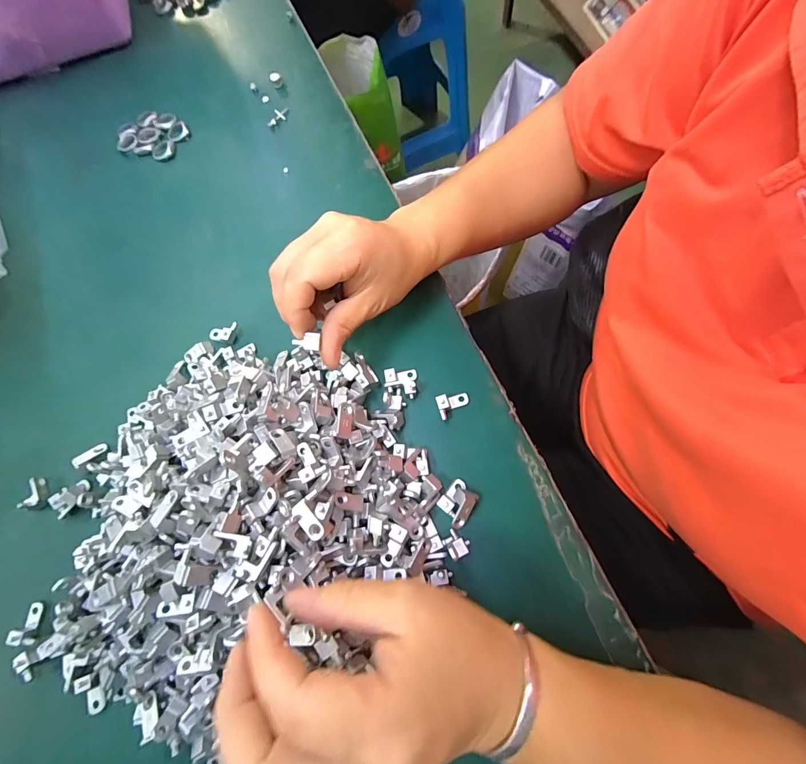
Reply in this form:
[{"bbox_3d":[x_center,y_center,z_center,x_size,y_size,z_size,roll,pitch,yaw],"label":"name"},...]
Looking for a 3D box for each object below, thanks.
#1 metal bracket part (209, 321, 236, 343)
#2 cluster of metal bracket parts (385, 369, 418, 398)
[{"bbox_3d":[-0.147,-0.040,0.308,0.027,0.010,0.016,0,71,27],"label":"metal bracket part"},{"bbox_3d":[-0.001,0.001,0.280,0.023,0.009,0.022,-5,72,3],"label":"cluster of metal bracket parts"}]

